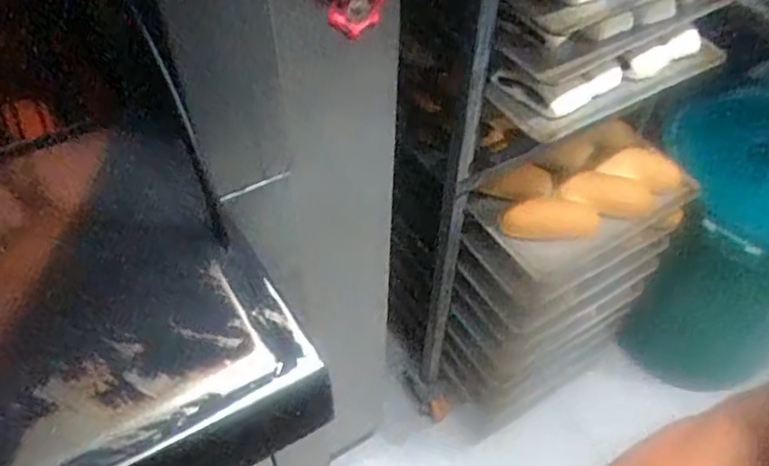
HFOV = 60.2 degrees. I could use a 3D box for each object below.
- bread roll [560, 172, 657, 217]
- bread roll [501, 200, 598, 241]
[{"bbox_3d":[0.333,-0.054,0.974,0.152,0.040,0.046,8,48,-19],"label":"bread roll"},{"bbox_3d":[0.232,-0.021,0.929,0.144,0.041,0.052,-1,51,-2],"label":"bread roll"}]

